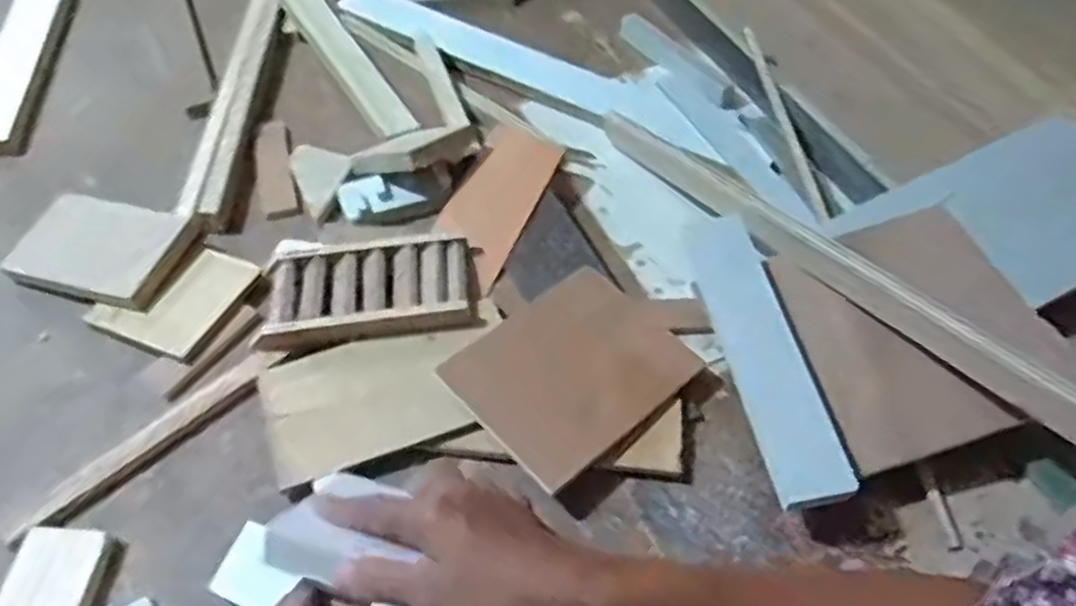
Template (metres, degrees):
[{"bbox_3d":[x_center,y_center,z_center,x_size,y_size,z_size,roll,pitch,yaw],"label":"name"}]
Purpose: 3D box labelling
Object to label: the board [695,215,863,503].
[{"bbox_3d":[0.167,0.031,0.590,0.051,0.010,0.258,-25,47,17],"label":"board"}]

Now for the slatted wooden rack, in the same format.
[{"bbox_3d":[-0.137,-0.008,0.632,0.165,0.026,0.091,-7,52,-5],"label":"slatted wooden rack"}]

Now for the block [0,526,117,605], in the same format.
[{"bbox_3d":[-0.314,0.183,0.506,0.058,0.020,0.070,0,52,0],"label":"block"}]

